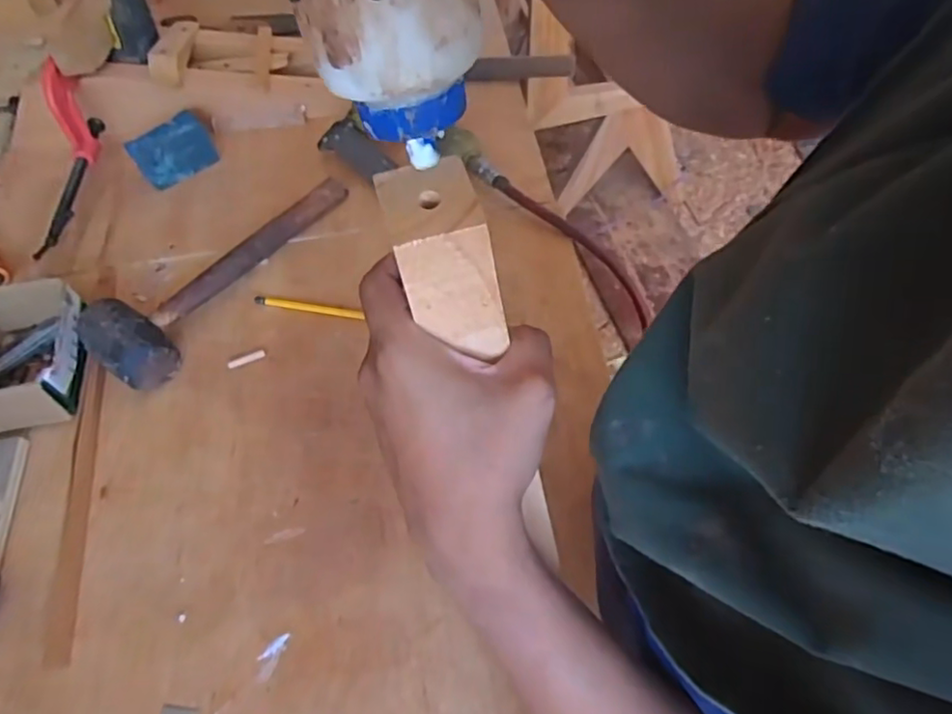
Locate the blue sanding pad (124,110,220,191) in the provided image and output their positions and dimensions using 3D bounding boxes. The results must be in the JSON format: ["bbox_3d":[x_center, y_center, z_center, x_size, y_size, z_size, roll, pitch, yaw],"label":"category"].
[{"bbox_3d":[-0.387,-0.265,0.802,0.098,0.050,0.058,-37,62,-18],"label":"blue sanding pad"}]

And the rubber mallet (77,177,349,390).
[{"bbox_3d":[-0.288,-0.100,0.683,0.093,0.060,0.301,25,63,19],"label":"rubber mallet"}]

